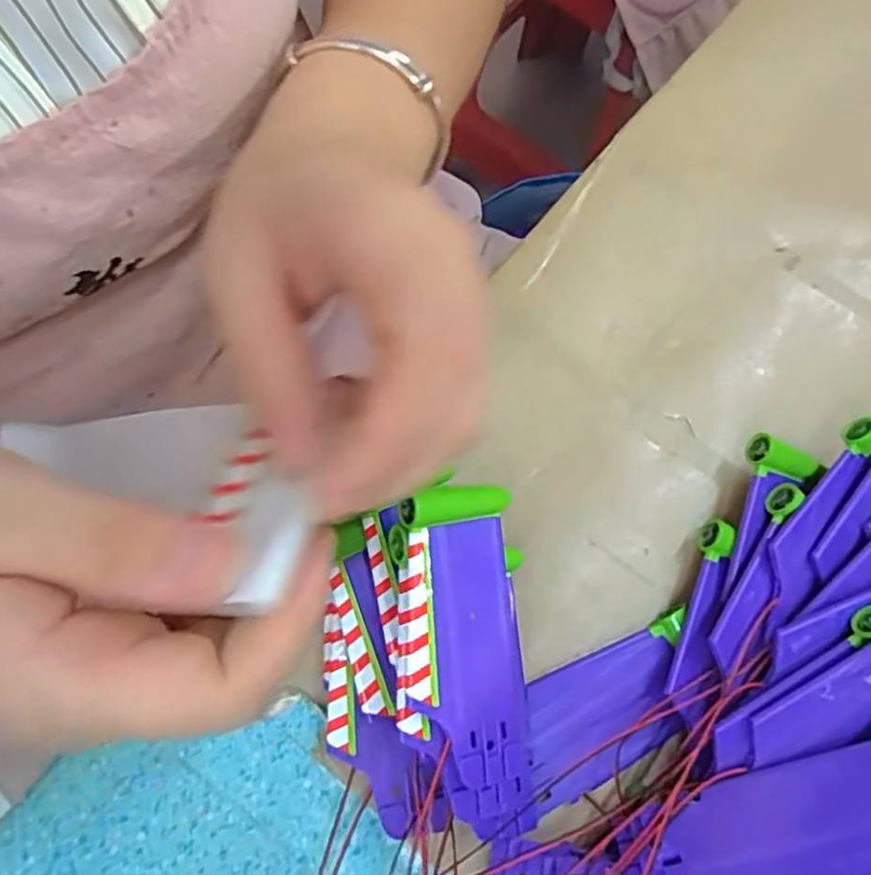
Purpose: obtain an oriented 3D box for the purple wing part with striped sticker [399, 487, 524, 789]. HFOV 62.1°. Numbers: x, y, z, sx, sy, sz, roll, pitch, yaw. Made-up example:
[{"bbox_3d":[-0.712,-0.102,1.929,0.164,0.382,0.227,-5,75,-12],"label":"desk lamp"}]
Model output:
[{"bbox_3d":[0.008,0.061,0.223,0.039,0.006,0.088,-5,86,-30],"label":"purple wing part with striped sticker"}]

